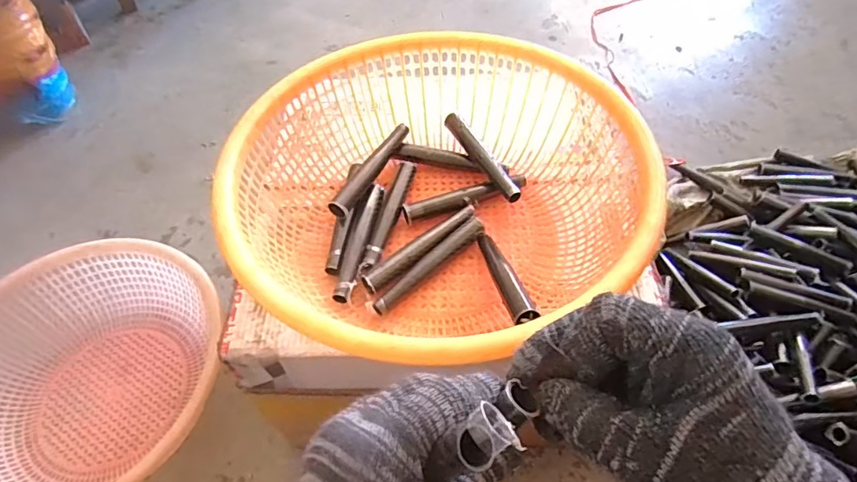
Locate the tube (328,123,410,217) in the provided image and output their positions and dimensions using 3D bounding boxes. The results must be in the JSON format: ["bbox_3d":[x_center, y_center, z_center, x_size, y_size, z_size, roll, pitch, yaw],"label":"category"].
[{"bbox_3d":[-0.067,-0.086,0.601,0.019,0.019,0.147,22,59,17],"label":"tube"}]

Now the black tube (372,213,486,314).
[{"bbox_3d":[0.002,0.025,0.540,0.146,0.023,0.016,-37,61,-21],"label":"black tube"}]

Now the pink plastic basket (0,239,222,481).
[{"bbox_3d":[-0.501,0.204,0.738,0.355,0.127,0.387,-17,56,-9],"label":"pink plastic basket"}]

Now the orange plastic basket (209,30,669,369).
[{"bbox_3d":[0.005,-0.049,0.535,0.387,0.135,0.374,-1,55,2],"label":"orange plastic basket"}]

